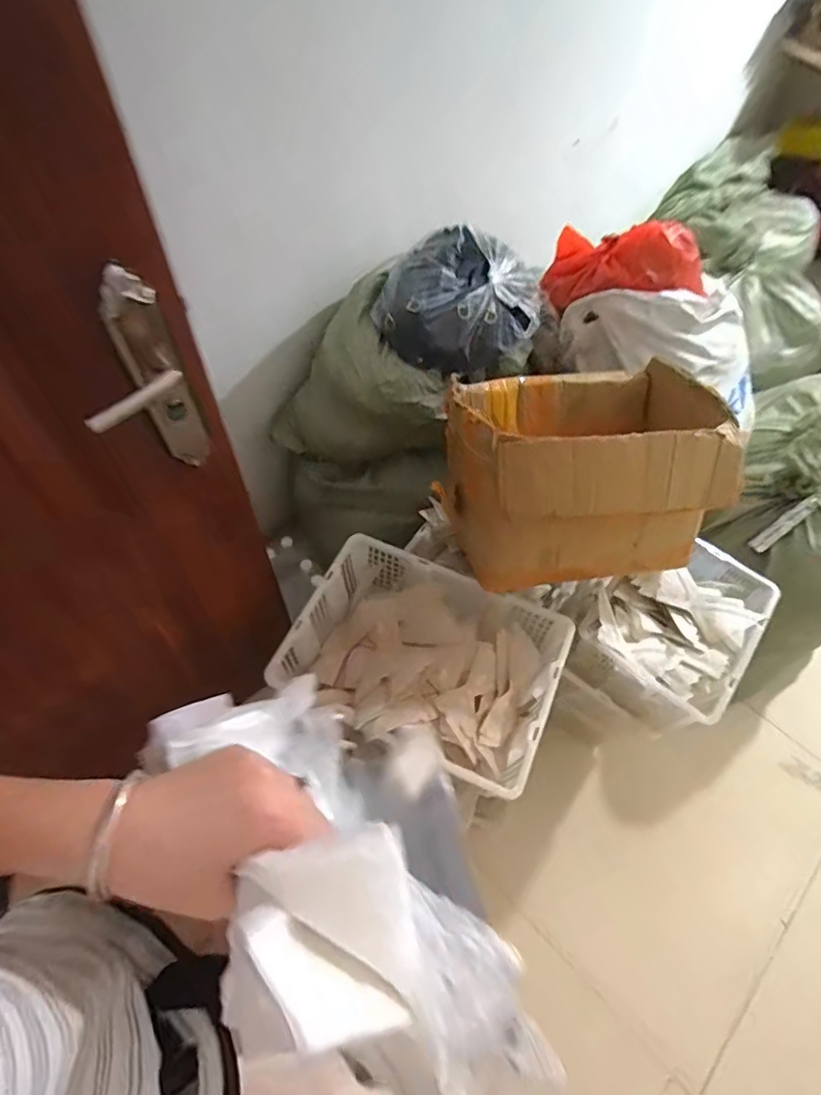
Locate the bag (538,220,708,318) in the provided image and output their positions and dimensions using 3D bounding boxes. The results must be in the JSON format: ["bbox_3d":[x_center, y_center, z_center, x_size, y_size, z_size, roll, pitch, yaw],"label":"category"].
[{"bbox_3d":[0.461,-0.615,1.246,0.324,0.160,0.159,4,55,22],"label":"bag"}]

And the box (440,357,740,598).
[{"bbox_3d":[0.309,-0.184,1.079,0.457,0.302,0.390,-7,57,-7],"label":"box"}]

